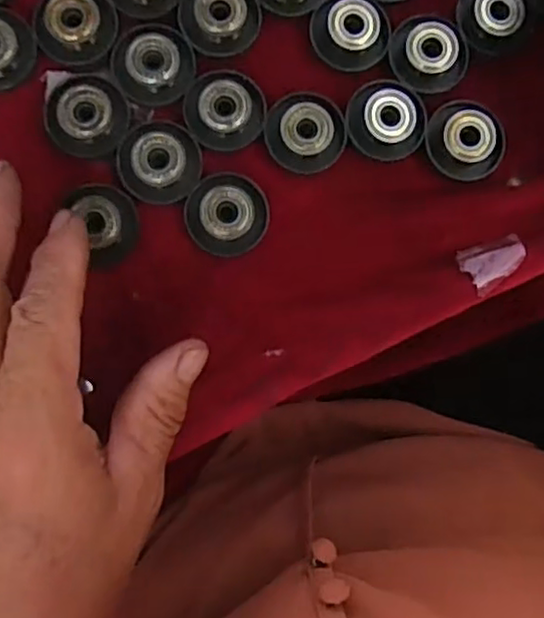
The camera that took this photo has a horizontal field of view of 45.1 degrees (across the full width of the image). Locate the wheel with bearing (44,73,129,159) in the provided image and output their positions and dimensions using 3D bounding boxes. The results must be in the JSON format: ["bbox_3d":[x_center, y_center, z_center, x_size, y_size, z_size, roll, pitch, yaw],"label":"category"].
[{"bbox_3d":[-0.074,-0.077,0.262,0.030,0.013,0.031,23,91,-23],"label":"wheel with bearing"}]

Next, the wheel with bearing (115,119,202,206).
[{"bbox_3d":[-0.044,-0.059,0.258,0.032,0.011,0.032,0,87,-5],"label":"wheel with bearing"}]

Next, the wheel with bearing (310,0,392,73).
[{"bbox_3d":[0.033,-0.115,0.267,0.033,0.008,0.028,40,85,-2],"label":"wheel with bearing"}]

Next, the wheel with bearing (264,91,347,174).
[{"bbox_3d":[0.014,-0.072,0.265,0.032,0.011,0.030,0,87,-5],"label":"wheel with bearing"}]

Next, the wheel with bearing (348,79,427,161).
[{"bbox_3d":[0.047,-0.077,0.266,0.030,0.008,0.031,0,87,-5],"label":"wheel with bearing"}]

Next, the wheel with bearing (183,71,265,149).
[{"bbox_3d":[-0.019,-0.081,0.262,0.032,0.011,0.031,0,87,-5],"label":"wheel with bearing"}]

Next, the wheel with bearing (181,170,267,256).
[{"bbox_3d":[-0.018,-0.038,0.259,0.032,0.014,0.032,0,87,-5],"label":"wheel with bearing"}]

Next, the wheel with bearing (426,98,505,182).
[{"bbox_3d":[0.080,-0.070,0.268,0.032,0.010,0.032,0,87,-5],"label":"wheel with bearing"}]

